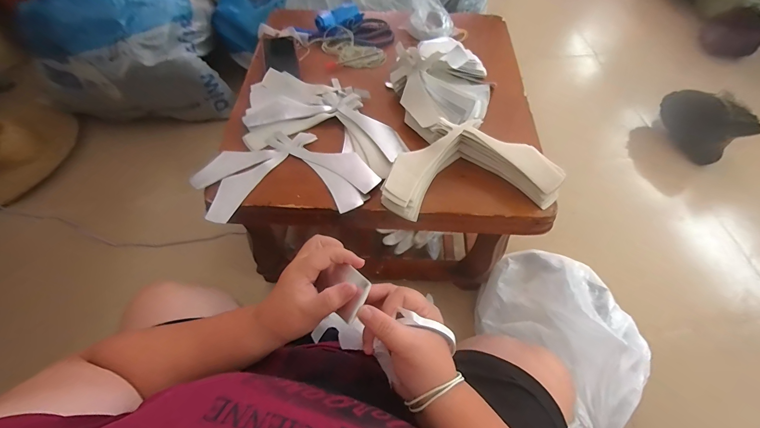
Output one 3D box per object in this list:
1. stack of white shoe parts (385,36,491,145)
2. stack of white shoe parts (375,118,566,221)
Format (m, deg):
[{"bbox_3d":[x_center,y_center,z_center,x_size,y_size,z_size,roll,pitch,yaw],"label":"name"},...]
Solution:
[{"bbox_3d":[0.125,-0.259,0.665,0.208,0.075,0.258,7,60,1],"label":"stack of white shoe parts"},{"bbox_3d":[0.145,-0.087,0.573,0.300,0.053,0.170,-6,61,-6],"label":"stack of white shoe parts"}]

